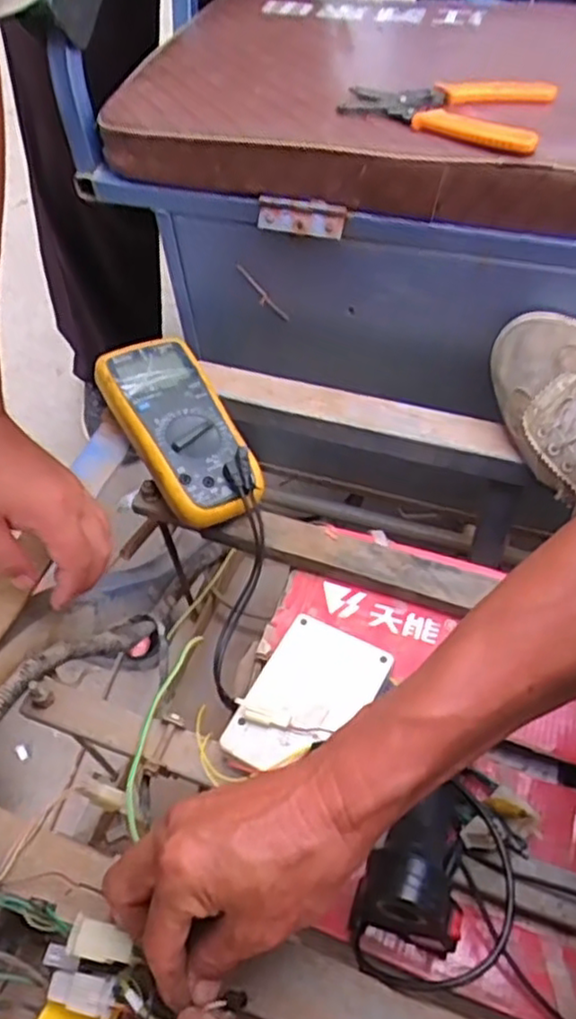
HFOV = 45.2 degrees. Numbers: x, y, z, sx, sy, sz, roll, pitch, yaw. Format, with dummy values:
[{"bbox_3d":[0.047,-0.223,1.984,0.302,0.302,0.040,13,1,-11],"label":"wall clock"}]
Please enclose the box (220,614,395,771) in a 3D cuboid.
[{"bbox_3d":[0.016,0.138,0.488,0.083,0.038,0.115,26,60,16],"label":"box"}]

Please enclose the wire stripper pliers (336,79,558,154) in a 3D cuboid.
[{"bbox_3d":[0.117,-0.305,0.518,0.149,0.020,0.078,21,59,13],"label":"wire stripper pliers"}]

